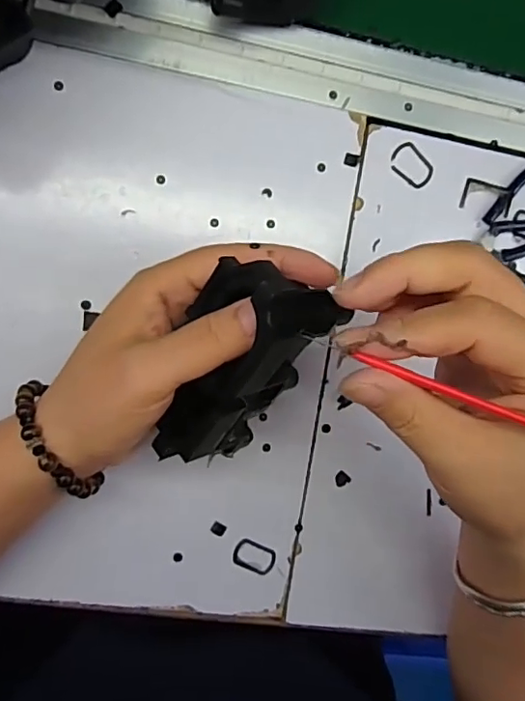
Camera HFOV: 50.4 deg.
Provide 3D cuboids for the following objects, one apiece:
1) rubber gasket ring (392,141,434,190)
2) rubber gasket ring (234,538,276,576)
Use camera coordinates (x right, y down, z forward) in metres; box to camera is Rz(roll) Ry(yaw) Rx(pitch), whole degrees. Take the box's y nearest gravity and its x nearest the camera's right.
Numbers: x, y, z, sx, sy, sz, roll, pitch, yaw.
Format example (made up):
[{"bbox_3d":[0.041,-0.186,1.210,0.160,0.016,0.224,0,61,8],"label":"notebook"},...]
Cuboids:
[{"bbox_3d":[0.087,-0.107,0.322,0.019,0.004,0.027,-43,99,-3],"label":"rubber gasket ring"},{"bbox_3d":[-0.004,0.122,0.328,0.025,0.004,0.017,26,90,-10],"label":"rubber gasket ring"}]

